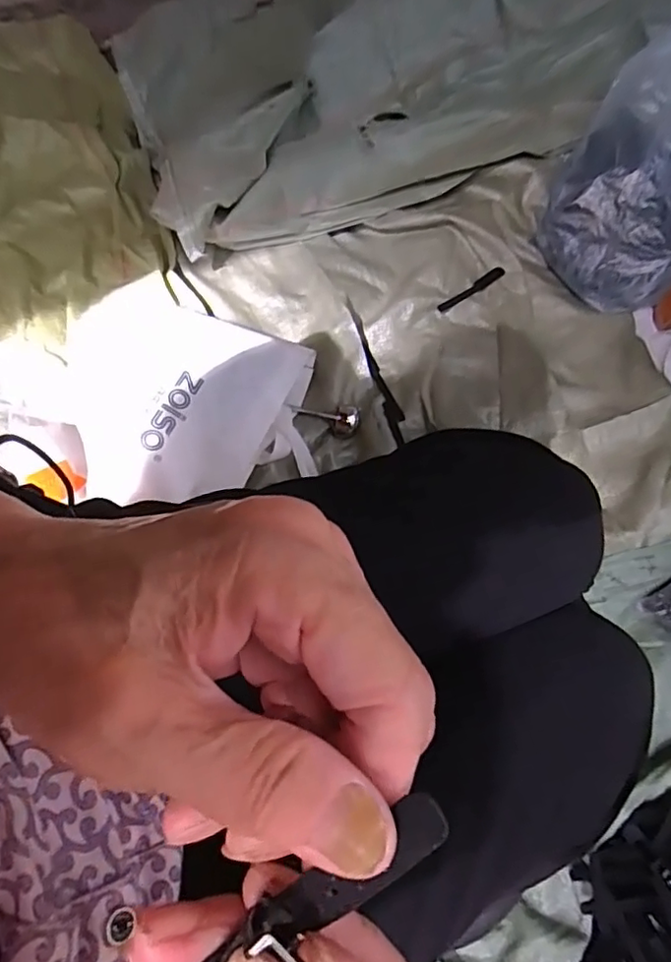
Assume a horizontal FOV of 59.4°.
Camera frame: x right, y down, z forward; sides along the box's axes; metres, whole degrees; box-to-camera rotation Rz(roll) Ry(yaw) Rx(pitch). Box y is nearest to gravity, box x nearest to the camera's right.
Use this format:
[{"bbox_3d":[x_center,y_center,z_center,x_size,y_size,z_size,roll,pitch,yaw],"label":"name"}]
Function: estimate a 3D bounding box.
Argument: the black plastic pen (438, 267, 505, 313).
[{"bbox_3d":[0.207,-0.291,0.894,0.136,0.013,0.017,-38,73,-14],"label":"black plastic pen"}]

